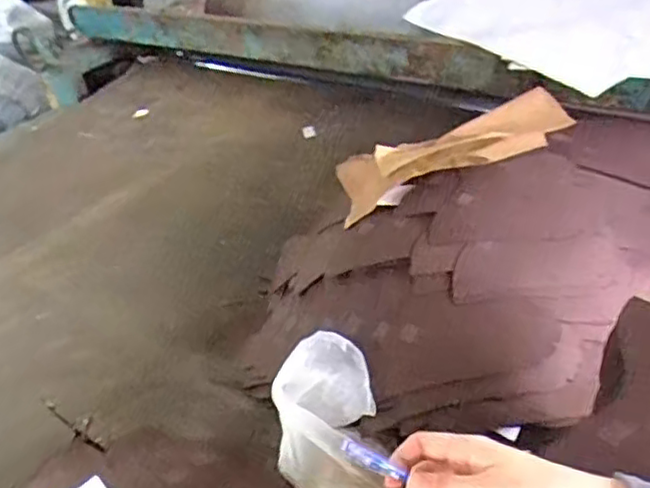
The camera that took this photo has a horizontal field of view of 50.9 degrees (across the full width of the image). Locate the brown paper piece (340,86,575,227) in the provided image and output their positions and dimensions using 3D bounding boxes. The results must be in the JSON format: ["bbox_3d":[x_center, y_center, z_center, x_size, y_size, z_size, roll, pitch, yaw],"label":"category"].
[{"bbox_3d":[0.196,-0.145,1.043,0.368,0.072,0.108,-20,29,7],"label":"brown paper piece"}]

